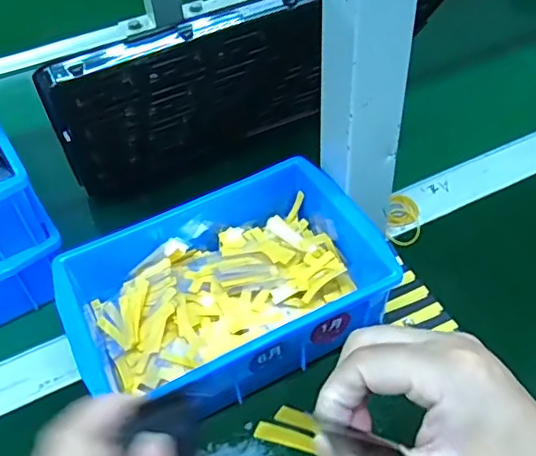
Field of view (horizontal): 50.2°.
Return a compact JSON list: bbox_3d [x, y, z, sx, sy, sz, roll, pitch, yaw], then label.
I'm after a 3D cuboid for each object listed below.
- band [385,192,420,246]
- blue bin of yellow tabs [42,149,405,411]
[{"bbox_3d":[0.111,-0.008,0.465,0.026,0.007,0.054,7,48,11],"label":"band"},{"bbox_3d":[-0.032,0.036,0.398,0.203,0.059,0.163,-19,48,-13],"label":"blue bin of yellow tabs"}]

